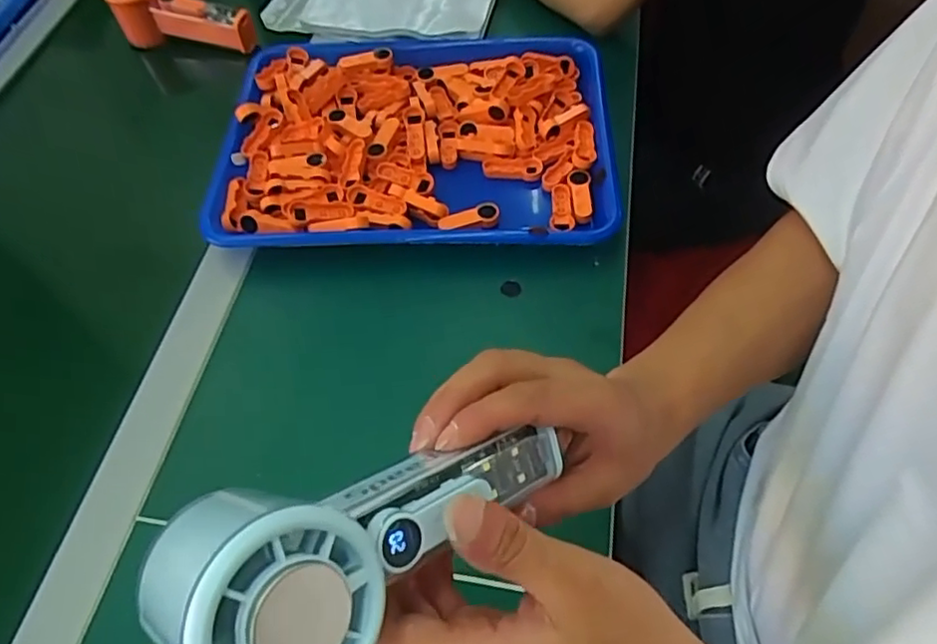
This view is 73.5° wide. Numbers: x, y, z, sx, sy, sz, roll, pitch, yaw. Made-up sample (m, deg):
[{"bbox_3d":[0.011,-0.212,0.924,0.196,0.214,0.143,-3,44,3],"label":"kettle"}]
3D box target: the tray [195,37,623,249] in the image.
[{"bbox_3d":[-0.044,-0.164,0.548,0.329,0.039,0.249,-1,58,4],"label":"tray"}]

